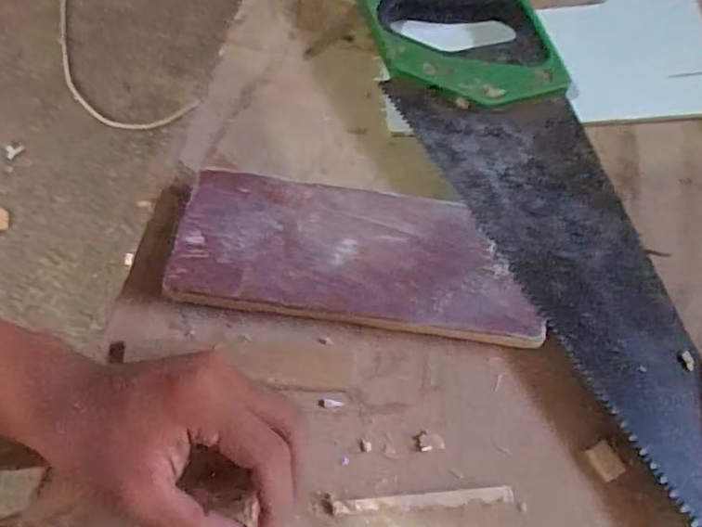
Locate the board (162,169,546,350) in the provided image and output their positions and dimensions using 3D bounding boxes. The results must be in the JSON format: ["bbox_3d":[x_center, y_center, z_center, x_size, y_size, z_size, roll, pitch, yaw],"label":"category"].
[{"bbox_3d":[0.002,-0.004,0.366,0.214,0.021,0.084,8,68,4],"label":"board"}]

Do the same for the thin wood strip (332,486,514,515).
[{"bbox_3d":[0.038,0.128,0.320,0.096,0.004,0.008,-4,67,-1],"label":"thin wood strip"}]

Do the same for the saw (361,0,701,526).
[{"bbox_3d":[0.127,-0.025,0.365,0.104,0.029,0.414,-20,69,-7],"label":"saw"}]

